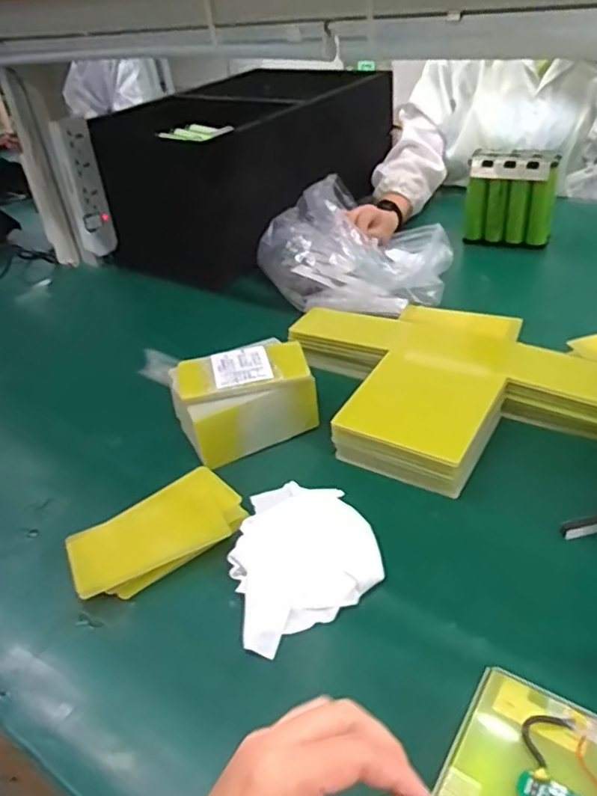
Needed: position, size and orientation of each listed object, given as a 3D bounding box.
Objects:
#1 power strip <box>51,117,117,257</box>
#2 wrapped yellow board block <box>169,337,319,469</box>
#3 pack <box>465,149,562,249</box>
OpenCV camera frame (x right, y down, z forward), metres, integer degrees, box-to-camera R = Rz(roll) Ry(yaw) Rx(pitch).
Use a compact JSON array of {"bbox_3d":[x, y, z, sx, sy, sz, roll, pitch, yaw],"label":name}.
[{"bbox_3d":[-0.362,-0.344,1.017,0.068,0.228,0.045,-18,38,-15],"label":"power strip"},{"bbox_3d":[-0.056,0.001,0.659,0.145,0.082,0.087,-15,37,-10],"label":"wrapped yellow board block"},{"bbox_3d":[0.351,-0.326,0.990,0.135,0.146,0.036,10,40,22],"label":"pack"}]

